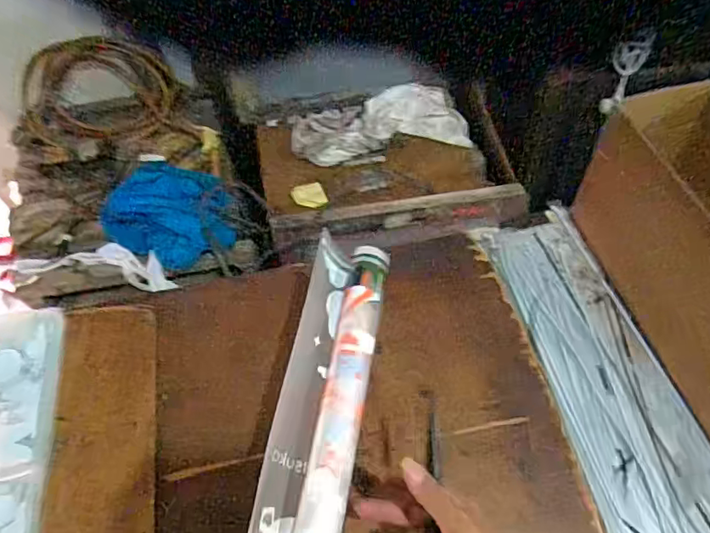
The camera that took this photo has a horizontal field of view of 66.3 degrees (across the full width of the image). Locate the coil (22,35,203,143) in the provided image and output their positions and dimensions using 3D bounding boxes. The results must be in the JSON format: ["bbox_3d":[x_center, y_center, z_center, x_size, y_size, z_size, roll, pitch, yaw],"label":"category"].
[{"bbox_3d":[-0.583,-0.385,1.257,0.372,0.142,0.271,-14,58,-6],"label":"coil"}]

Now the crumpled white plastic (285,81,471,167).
[{"bbox_3d":[0.057,-0.320,1.244,0.394,0.070,0.187,-15,58,-7],"label":"crumpled white plastic"}]

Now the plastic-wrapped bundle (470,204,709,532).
[{"bbox_3d":[0.329,0.167,0.694,0.181,0.027,0.578,-14,58,-6],"label":"plastic-wrapped bundle"}]

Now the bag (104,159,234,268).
[{"bbox_3d":[-0.370,-0.112,1.119,0.268,0.058,0.218,24,61,17],"label":"bag"}]

